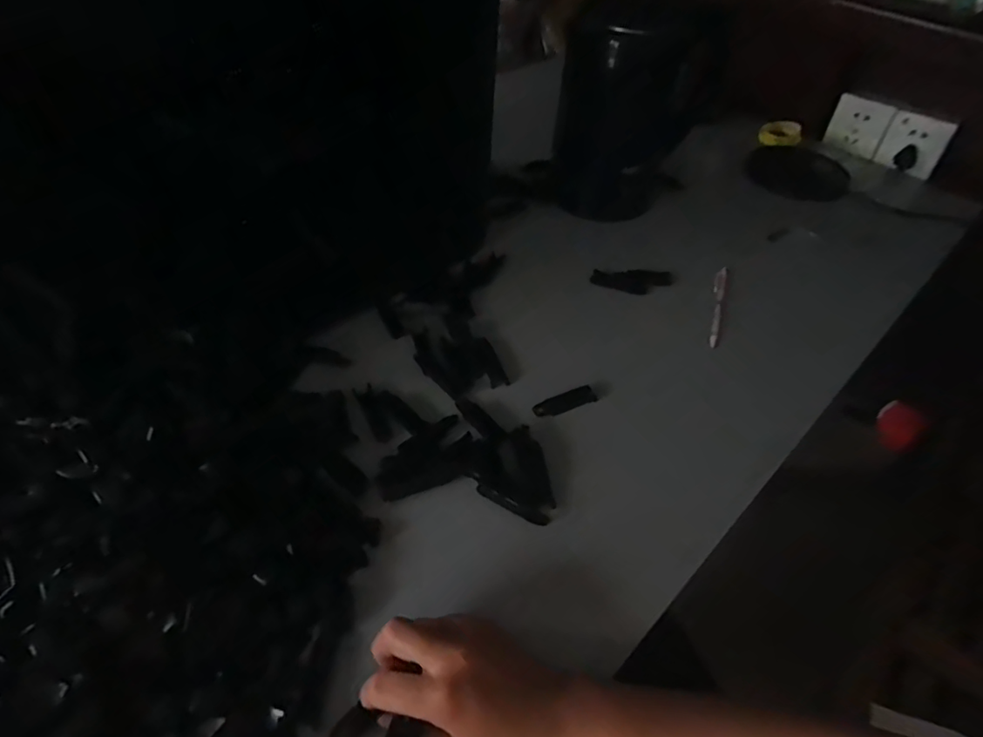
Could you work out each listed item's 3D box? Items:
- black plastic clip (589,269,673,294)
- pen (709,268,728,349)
[{"bbox_3d":[0.164,-0.106,0.703,0.090,0.012,0.036,10,46,5],"label":"black plastic clip"},{"bbox_3d":[0.256,-0.073,0.679,0.014,0.014,0.148,16,47,11],"label":"pen"}]

